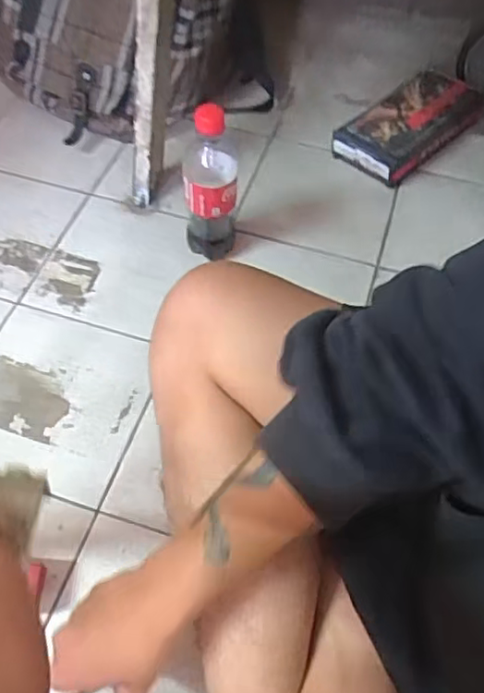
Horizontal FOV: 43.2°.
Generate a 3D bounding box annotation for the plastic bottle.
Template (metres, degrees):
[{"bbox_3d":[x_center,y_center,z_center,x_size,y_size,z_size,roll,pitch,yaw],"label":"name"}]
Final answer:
[{"bbox_3d":[-0.036,-0.184,0.710,0.061,0.206,0.052,-3,56,-4],"label":"plastic bottle"}]

